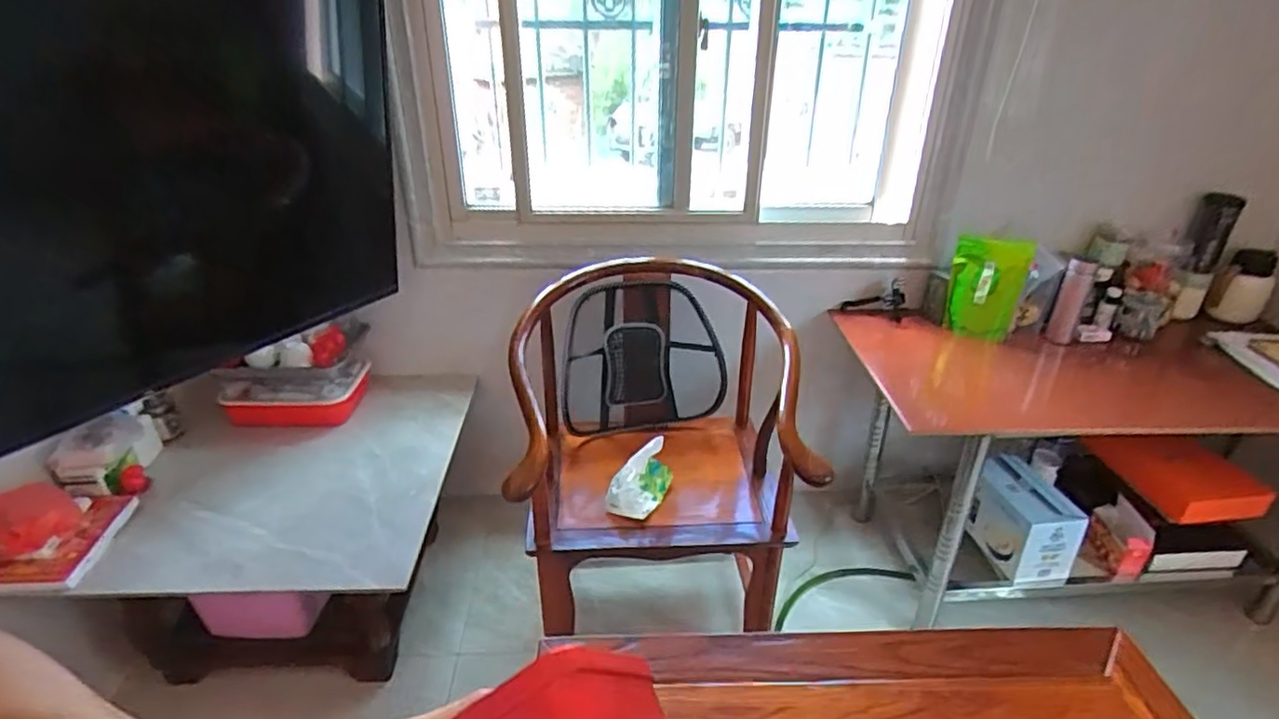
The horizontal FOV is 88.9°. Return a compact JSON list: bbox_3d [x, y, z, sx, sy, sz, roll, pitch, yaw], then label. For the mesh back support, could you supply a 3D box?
[{"bbox_3d":[0.011,0.003,1.628,0.413,0.364,0.091,-4,29,-8],"label":"mesh back support"}]

